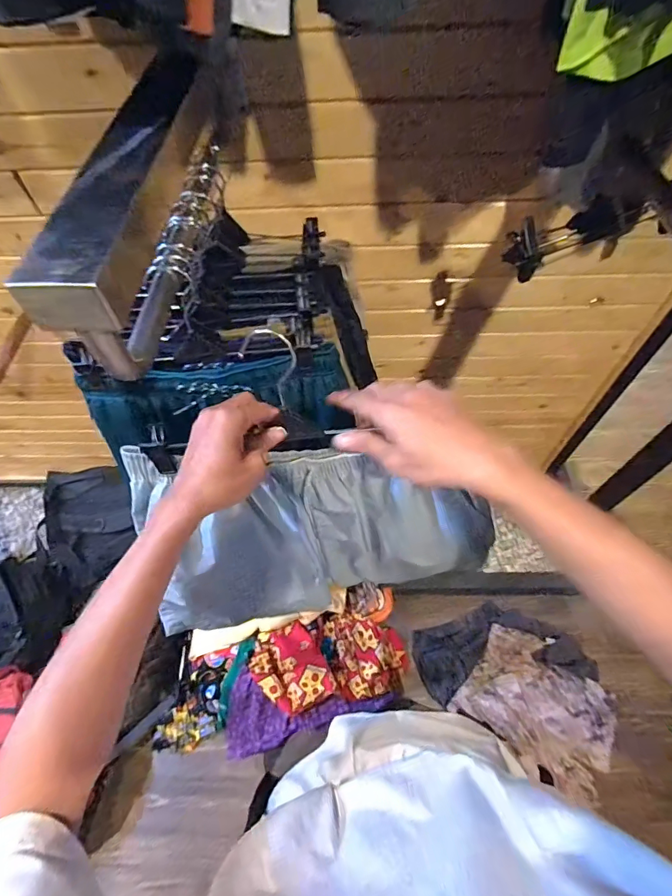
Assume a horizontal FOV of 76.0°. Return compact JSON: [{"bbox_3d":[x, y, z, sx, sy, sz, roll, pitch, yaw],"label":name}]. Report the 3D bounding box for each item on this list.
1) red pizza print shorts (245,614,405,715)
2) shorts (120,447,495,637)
[{"bbox_3d":[0.009,0.616,1.263,0.508,0.094,0.231,9,54,-28],"label":"red pizza print shorts"},{"bbox_3d":[-0.060,0.136,0.594,0.440,0.388,0.090,-8,58,-3],"label":"shorts"}]

